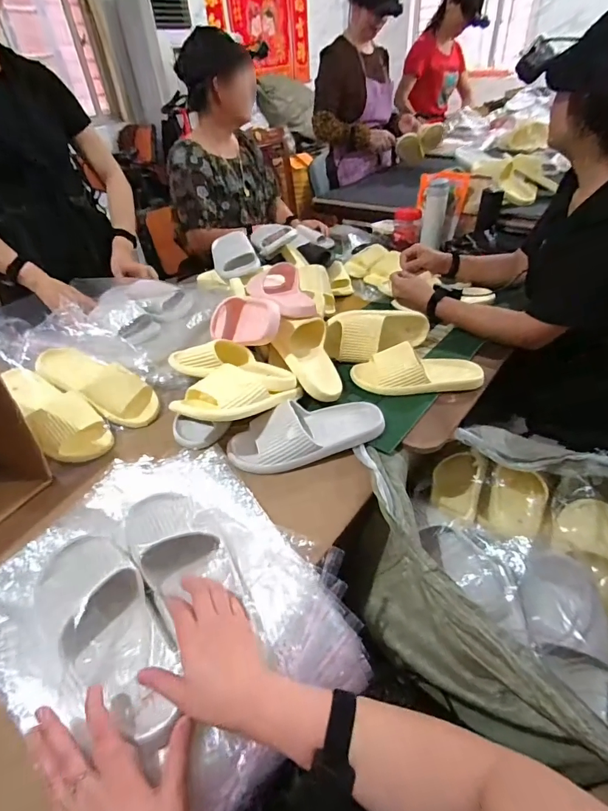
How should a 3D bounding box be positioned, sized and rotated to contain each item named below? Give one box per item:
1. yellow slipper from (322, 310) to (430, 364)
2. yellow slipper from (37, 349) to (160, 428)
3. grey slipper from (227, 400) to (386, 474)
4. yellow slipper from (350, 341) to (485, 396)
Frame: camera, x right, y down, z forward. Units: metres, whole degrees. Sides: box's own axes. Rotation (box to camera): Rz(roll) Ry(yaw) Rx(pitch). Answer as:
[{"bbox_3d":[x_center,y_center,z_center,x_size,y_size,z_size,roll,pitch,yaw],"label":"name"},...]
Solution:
[{"bbox_3d":[0.166,-0.154,0.914,0.244,0.099,0.087,-11,38,-27],"label":"yellow slipper"},{"bbox_3d":[-0.408,-0.052,0.815,0.264,0.072,0.116,26,46,10],"label":"yellow slipper"},{"bbox_3d":[0.005,0.044,0.712,0.270,0.061,0.114,-11,40,-8],"label":"grey slipper"},{"bbox_3d":[0.231,-0.083,0.838,0.263,0.067,0.101,-5,39,-1],"label":"yellow slipper"}]

